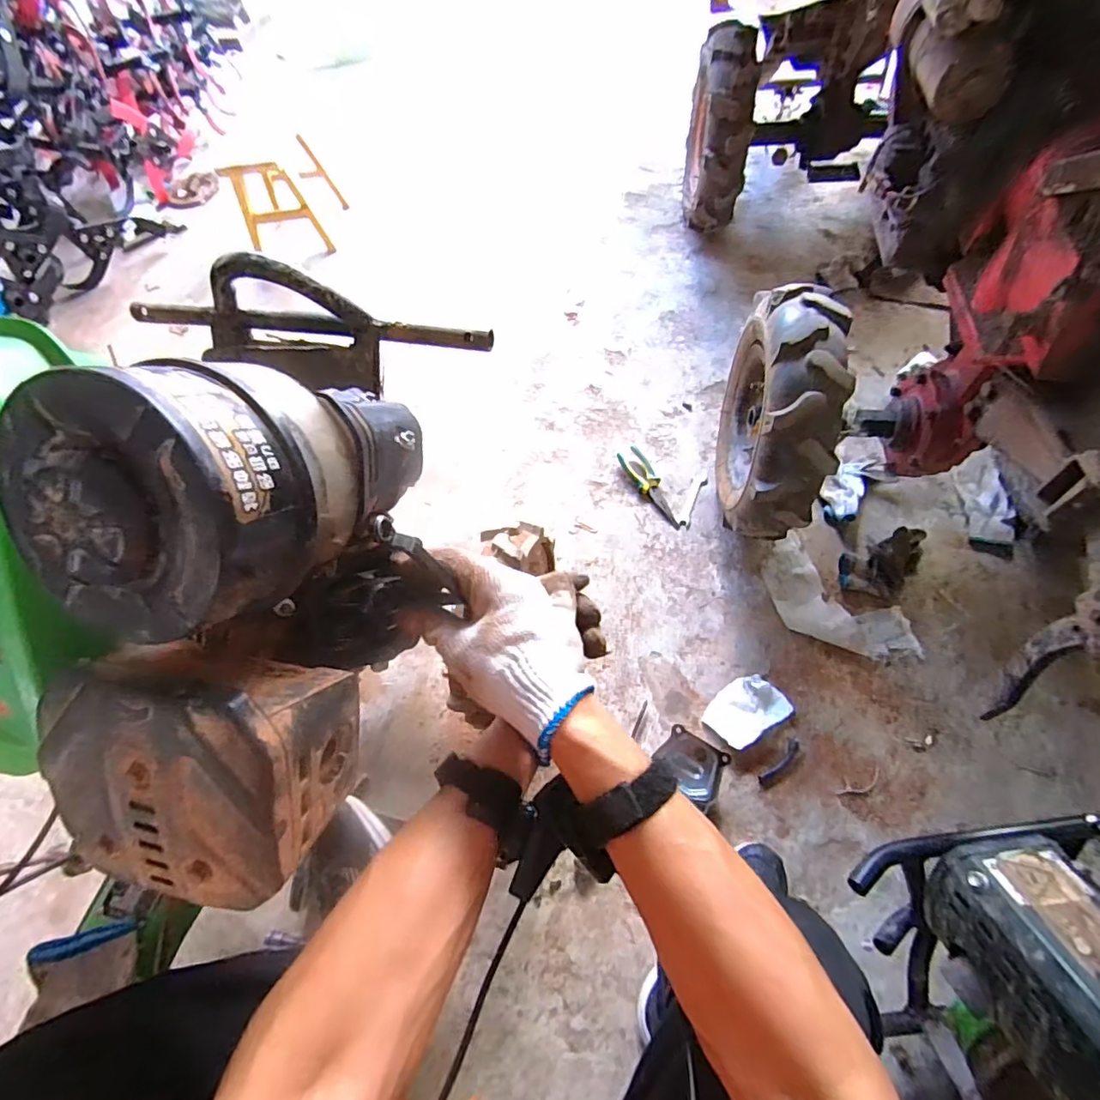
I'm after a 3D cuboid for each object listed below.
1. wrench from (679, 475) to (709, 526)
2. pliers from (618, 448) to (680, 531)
[{"bbox_3d":[0.321,-0.112,1.200,0.030,0.006,0.139,21,67,16],"label":"wrench"},{"bbox_3d":[0.230,-0.145,1.204,0.066,0.026,0.217,-28,64,-8],"label":"pliers"}]

